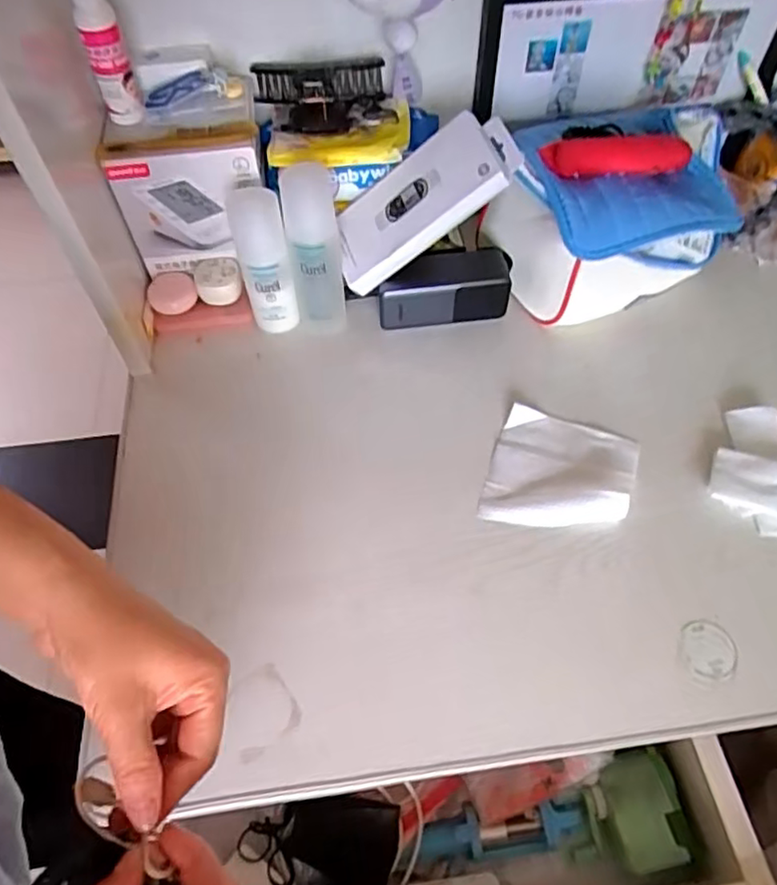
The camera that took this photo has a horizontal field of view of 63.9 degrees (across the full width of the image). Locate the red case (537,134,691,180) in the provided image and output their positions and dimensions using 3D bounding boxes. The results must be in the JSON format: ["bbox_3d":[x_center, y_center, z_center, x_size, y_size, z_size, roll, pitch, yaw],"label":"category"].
[{"bbox_3d":[0.204,-0.257,0.554,0.125,0.028,0.033,2,56,3],"label":"red case"}]

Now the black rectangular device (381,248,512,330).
[{"bbox_3d":[0.054,-0.158,0.629,0.128,0.054,0.052,-6,56,-3],"label":"black rectangular device"}]

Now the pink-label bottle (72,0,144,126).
[{"bbox_3d":[-0.234,-0.327,0.513,0.031,0.118,0.034,-27,60,-16],"label":"pink-label bottle"}]

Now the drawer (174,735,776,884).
[{"bbox_3d":[0.083,0.309,0.441,0.360,0.108,0.166,-7,57,-4],"label":"drawer"}]

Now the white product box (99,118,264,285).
[{"bbox_3d":[-0.183,-0.230,0.593,0.134,0.123,0.044,-2,56,-1],"label":"white product box"}]

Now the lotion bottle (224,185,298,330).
[{"bbox_3d":[-0.117,-0.169,0.587,0.048,0.134,0.049,-14,57,-8],"label":"lotion bottle"}]

